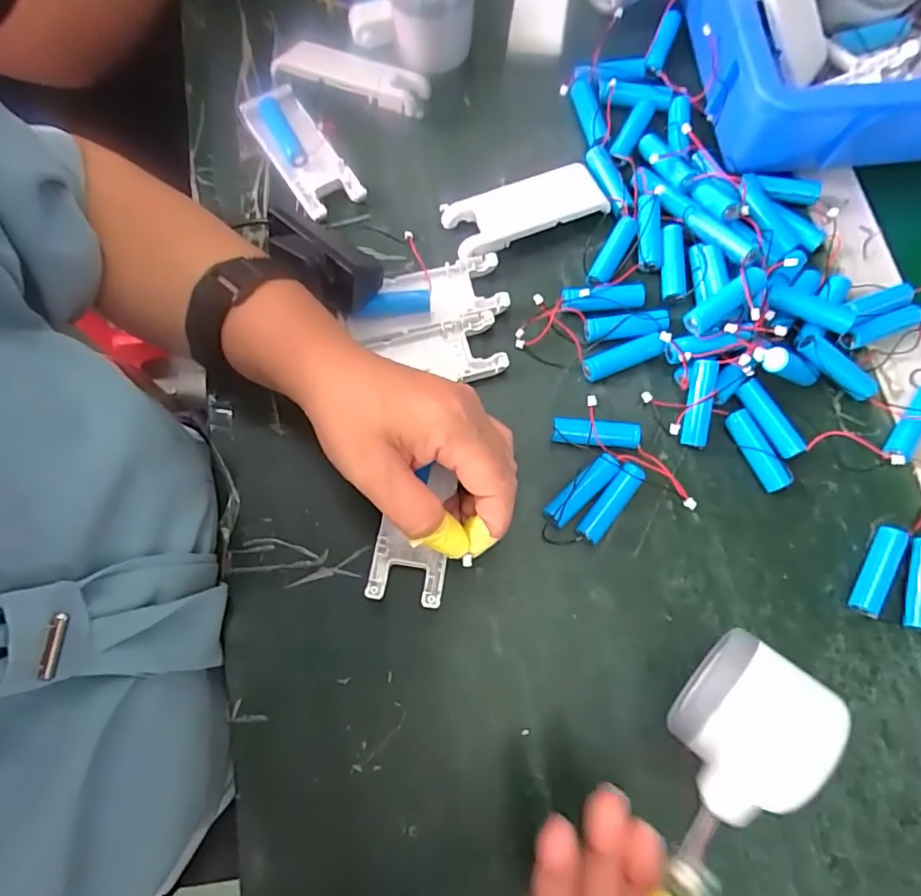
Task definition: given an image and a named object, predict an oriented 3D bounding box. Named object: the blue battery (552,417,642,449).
[{"bbox_3d":[0.080,-0.008,0.336,0.051,0.014,0.014,5,75,1],"label":"blue battery"}]

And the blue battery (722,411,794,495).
[{"bbox_3d":[0.173,0.002,0.332,0.014,0.015,0.050,-27,77,-7],"label":"blue battery"}]

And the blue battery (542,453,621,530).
[{"bbox_3d":[0.069,0.024,0.324,0.049,0.015,0.014,-43,79,-10],"label":"blue battery"}]

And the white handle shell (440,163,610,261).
[{"bbox_3d":[0.042,-0.155,0.373,0.101,0.016,0.041,-21,76,-5],"label":"white handle shell"}]

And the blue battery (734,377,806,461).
[{"bbox_3d":[0.181,-0.016,0.336,0.016,0.014,0.050,-26,77,-7],"label":"blue battery"}]

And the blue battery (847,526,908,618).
[{"bbox_3d":[0.230,0.068,0.315,0.014,0.014,0.051,29,77,7],"label":"blue battery"}]

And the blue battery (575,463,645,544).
[{"bbox_3d":[0.085,0.032,0.323,0.014,0.017,0.050,38,78,9],"label":"blue battery"}]

